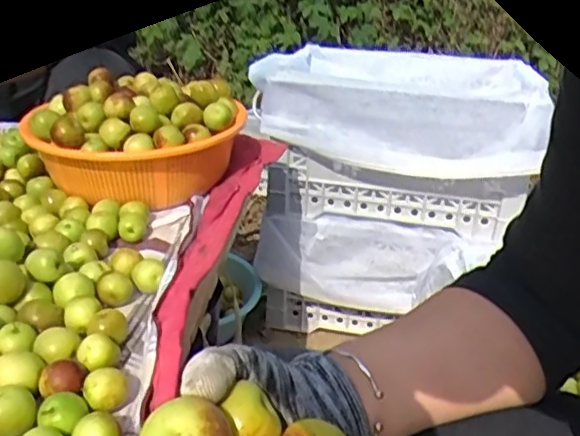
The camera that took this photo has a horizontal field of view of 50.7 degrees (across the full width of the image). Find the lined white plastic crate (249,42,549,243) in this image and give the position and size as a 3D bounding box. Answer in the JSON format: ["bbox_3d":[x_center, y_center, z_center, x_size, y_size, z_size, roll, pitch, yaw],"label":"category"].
[{"bbox_3d":[0.170,-0.143,1.058,0.442,0.226,0.318,6,24,6],"label":"lined white plastic crate"}]

